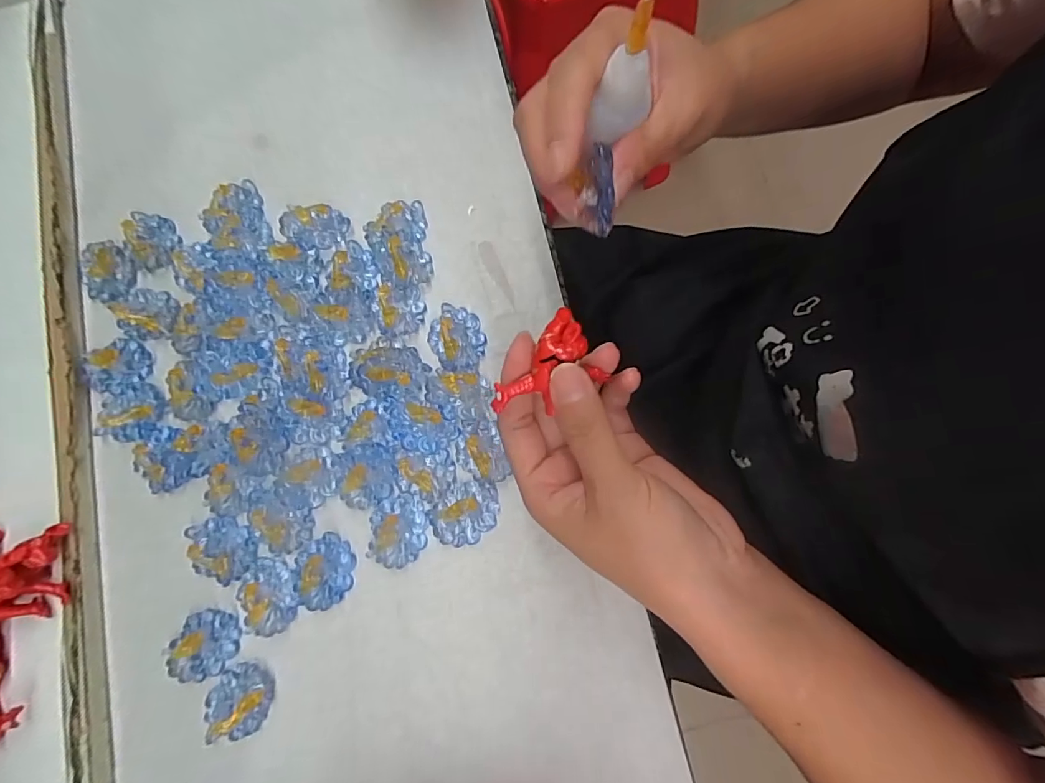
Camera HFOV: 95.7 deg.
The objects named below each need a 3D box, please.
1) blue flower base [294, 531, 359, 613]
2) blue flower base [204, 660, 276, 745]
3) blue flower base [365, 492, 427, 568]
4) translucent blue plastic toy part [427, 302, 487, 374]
[{"bbox_3d":[-0.104,0.094,0.246,0.030,0.006,0.036,-4,80,-1],"label":"blue flower base"},{"bbox_3d":[-0.143,0.155,0.234,0.036,0.011,0.030,-34,82,-6],"label":"blue flower base"},{"bbox_3d":[-0.066,0.074,0.250,0.029,0.007,0.036,-3,80,-1],"label":"blue flower base"},{"bbox_3d":[-0.037,-0.031,0.267,0.030,0.008,0.039,-21,80,-4],"label":"translucent blue plastic toy part"}]

